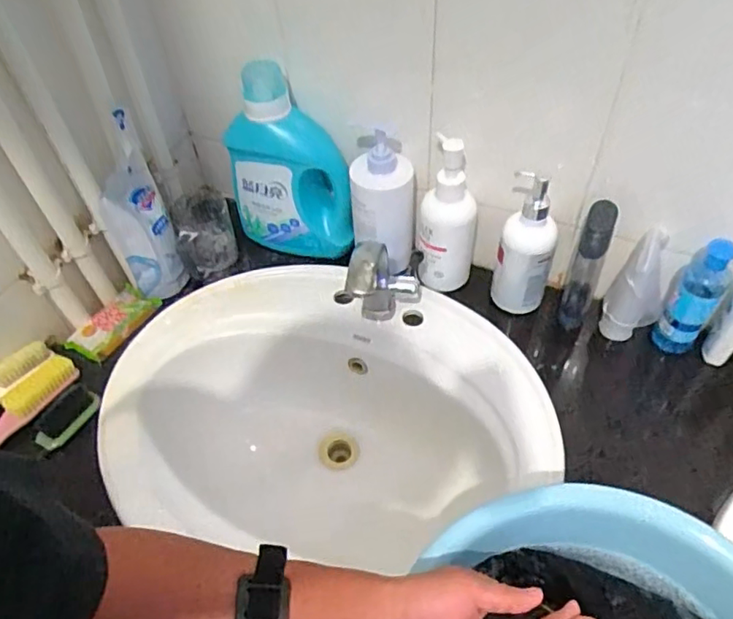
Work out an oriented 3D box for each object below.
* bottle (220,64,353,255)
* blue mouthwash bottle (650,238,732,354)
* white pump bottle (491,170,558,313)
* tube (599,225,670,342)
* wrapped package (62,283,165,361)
[{"bbox_3d":[-0.104,-0.193,0.808,0.169,0.252,0.081,19,53,18],"label":"bottle"},{"bbox_3d":[0.385,-0.012,0.688,0.050,0.160,0.044,33,59,27],"label":"blue mouthwash bottle"},{"bbox_3d":[0.202,-0.086,0.735,0.067,0.187,0.073,9,51,11],"label":"white pump bottle"},{"bbox_3d":[0.331,-0.024,0.711,0.062,0.135,0.078,20,54,19],"label":"tube"},{"bbox_3d":[-0.347,0.018,0.802,0.068,0.018,0.116,17,53,17],"label":"wrapped package"}]

